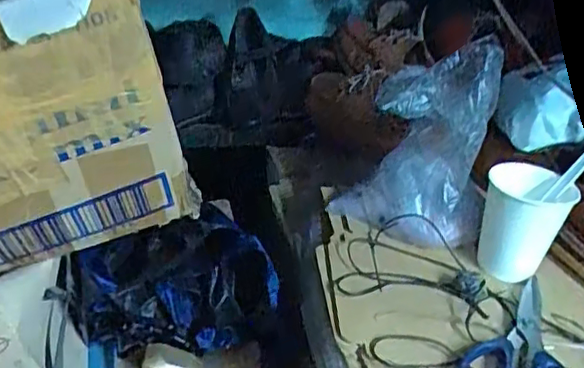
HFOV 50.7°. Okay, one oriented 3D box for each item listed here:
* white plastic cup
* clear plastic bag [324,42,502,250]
[{"bbox_3d":[0.203,0.031,0.540,0.070,0.085,0.074,17,31,24],"label":"white plastic cup"},{"bbox_3d":[0.119,-0.040,0.563,0.119,0.178,0.093,20,32,28],"label":"clear plastic bag"}]

